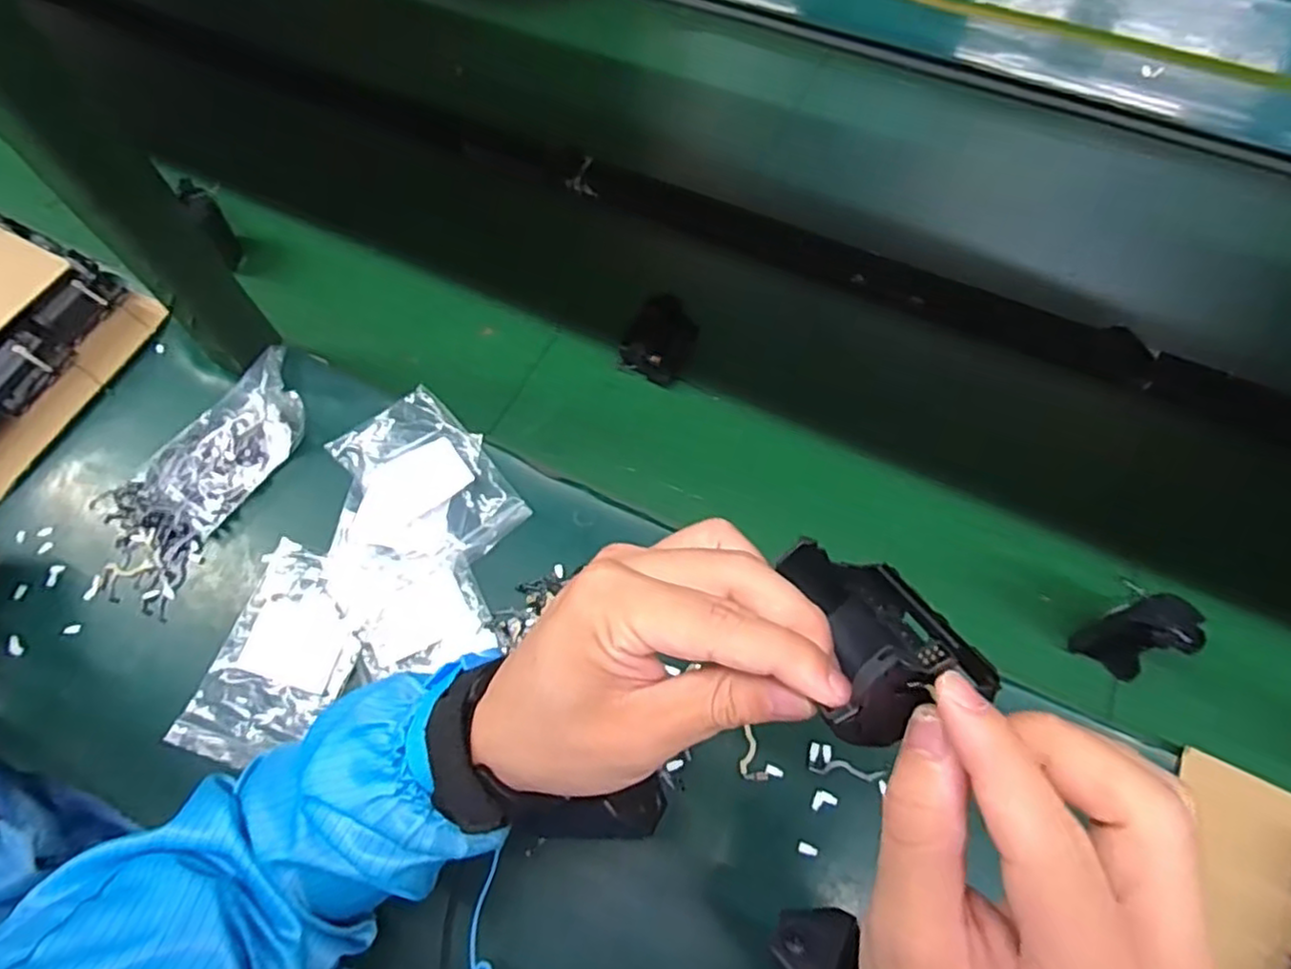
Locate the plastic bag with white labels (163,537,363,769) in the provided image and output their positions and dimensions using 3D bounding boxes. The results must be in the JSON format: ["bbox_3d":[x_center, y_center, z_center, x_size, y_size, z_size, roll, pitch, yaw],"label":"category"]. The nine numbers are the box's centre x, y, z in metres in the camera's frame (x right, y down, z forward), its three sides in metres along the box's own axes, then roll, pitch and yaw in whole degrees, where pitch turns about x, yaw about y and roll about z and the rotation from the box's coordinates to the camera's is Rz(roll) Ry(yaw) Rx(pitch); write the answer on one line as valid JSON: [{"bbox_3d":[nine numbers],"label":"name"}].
[{"bbox_3d":[-0.259,0.123,0.494,0.096,0.014,0.147,15,64,8],"label":"plastic bag with white labels"}]

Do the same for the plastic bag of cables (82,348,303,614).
[{"bbox_3d":[-0.360,-0.014,0.548,0.107,0.039,0.223,25,65,13],"label":"plastic bag of cables"}]

